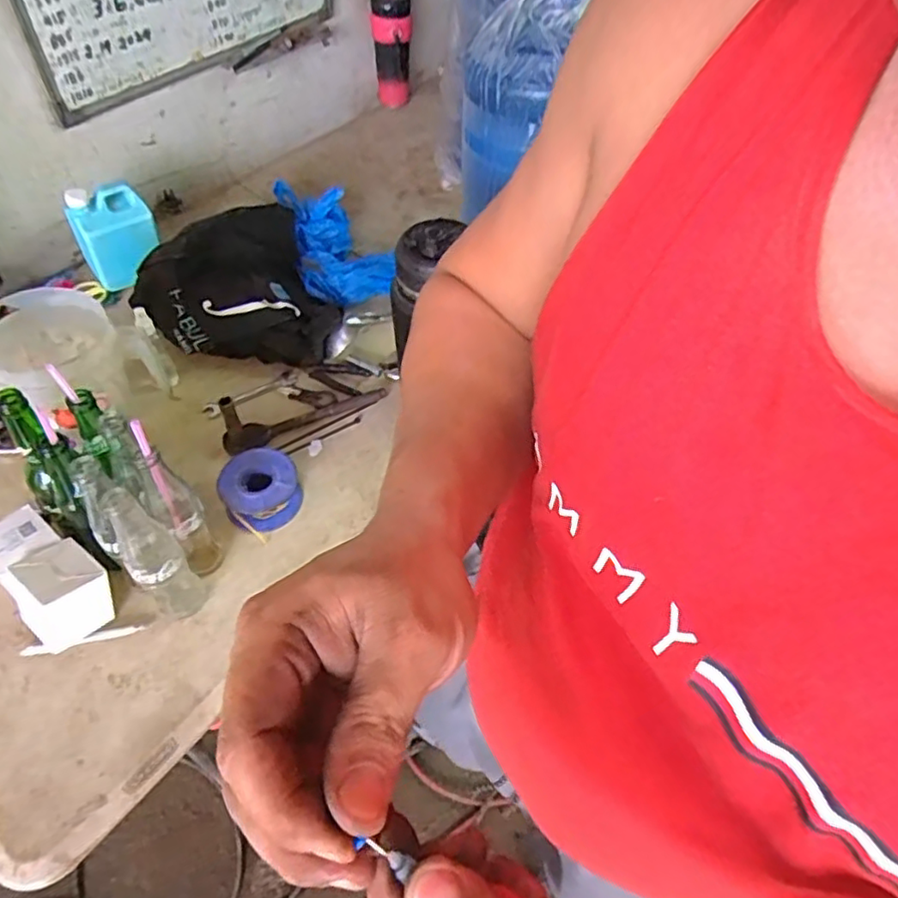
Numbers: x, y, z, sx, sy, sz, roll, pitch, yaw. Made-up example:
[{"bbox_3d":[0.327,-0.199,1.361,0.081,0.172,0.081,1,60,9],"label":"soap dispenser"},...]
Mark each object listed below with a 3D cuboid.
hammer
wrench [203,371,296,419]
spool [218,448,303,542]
[{"bbox_3d":[-0.207,-0.069,0.896,0.240,0.092,0.034,-24,59,-20],"label":"hammer"},{"bbox_3d":[-0.300,-0.082,0.960,0.139,0.011,0.029,-25,59,-20],"label":"wrench"},{"bbox_3d":[-0.245,0.055,0.829,0.090,0.060,0.099,2,54,-2],"label":"spool"}]

